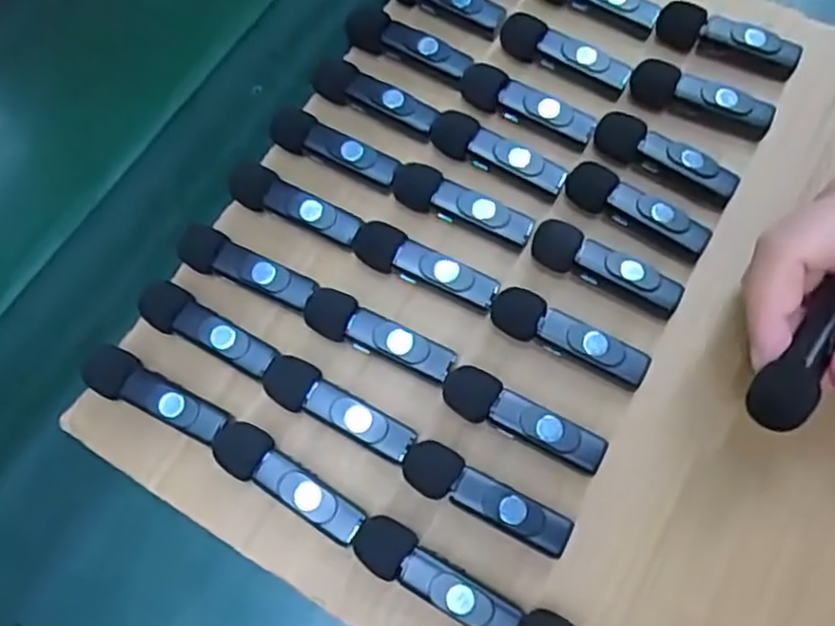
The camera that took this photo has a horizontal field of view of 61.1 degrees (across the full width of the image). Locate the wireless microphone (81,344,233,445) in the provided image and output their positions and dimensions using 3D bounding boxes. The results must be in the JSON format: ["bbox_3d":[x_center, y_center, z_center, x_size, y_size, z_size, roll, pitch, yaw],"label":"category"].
[{"bbox_3d":[-0.105,0.032,0.285,0.060,0.013,0.018,21,71,15],"label":"wireless microphone"}]

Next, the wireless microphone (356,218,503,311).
[{"bbox_3d":[0.002,-0.020,0.300,0.066,0.015,0.020,25,72,16],"label":"wireless microphone"}]

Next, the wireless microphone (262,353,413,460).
[{"bbox_3d":[-0.032,0.037,0.280,0.066,0.012,0.019,26,72,16],"label":"wireless microphone"}]

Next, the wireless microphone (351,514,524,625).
[{"bbox_3d":[0.007,0.095,0.257,0.065,0.014,0.019,25,72,16],"label":"wireless microphone"}]

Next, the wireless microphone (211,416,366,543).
[{"bbox_3d":[-0.050,0.063,0.270,0.066,0.013,0.019,27,72,17],"label":"wireless microphone"}]

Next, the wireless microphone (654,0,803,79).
[{"bbox_3d":[0.147,-0.130,0.335,0.066,0.015,0.014,22,71,15],"label":"wireless microphone"}]

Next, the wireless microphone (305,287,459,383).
[{"bbox_3d":[-0.016,0.009,0.292,0.064,0.014,0.019,20,70,15],"label":"wireless microphone"}]

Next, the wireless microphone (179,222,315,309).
[{"bbox_3d":[-0.074,-0.020,0.303,0.064,0.010,0.018,23,71,15],"label":"wireless microphone"}]

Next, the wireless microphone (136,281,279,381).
[{"bbox_3d":[-0.087,0.007,0.293,0.061,0.011,0.019,26,72,16],"label":"wireless microphone"}]

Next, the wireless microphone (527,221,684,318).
[{"bbox_3d":[0.079,-0.019,0.296,0.064,0.014,0.017,26,72,16],"label":"wireless microphone"}]

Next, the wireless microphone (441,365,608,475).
[{"bbox_3d":[0.041,0.041,0.278,0.065,0.017,0.020,21,70,15],"label":"wireless microphone"}]

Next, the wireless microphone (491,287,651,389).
[{"bbox_3d":[0.061,0.010,0.288,0.065,0.015,0.018,24,71,16],"label":"wireless microphone"}]

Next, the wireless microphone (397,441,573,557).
[{"bbox_3d":[0.026,0.069,0.267,0.065,0.017,0.019,22,71,15],"label":"wireless microphone"}]

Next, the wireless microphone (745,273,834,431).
[{"bbox_3d":[0.135,0.011,0.242,0.018,0.013,0.067,35,66,13],"label":"wireless microphone"}]

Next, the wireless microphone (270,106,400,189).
[{"bbox_3d":[-0.038,-0.075,0.324,0.062,0.013,0.016,22,71,15],"label":"wireless microphone"}]

